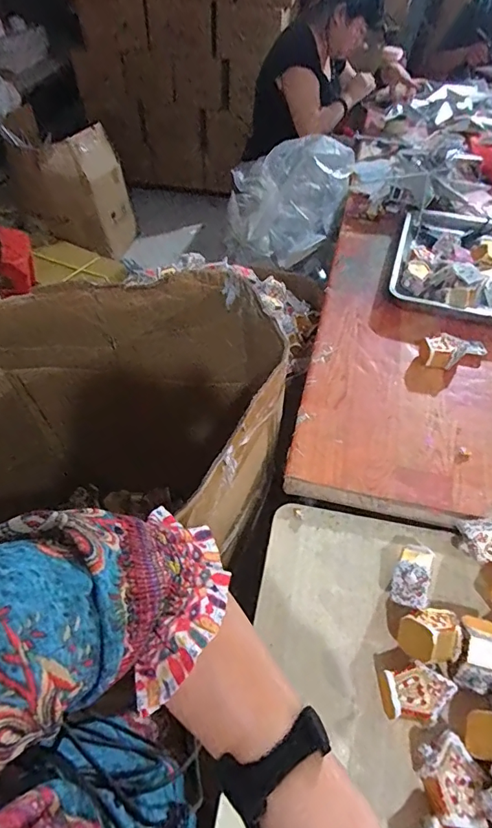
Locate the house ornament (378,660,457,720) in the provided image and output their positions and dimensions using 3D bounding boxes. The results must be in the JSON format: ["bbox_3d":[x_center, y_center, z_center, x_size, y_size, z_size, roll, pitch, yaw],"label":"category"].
[{"bbox_3d":[0.209,0.346,0.574,0.085,0.049,0.059,-2,50,-2],"label":"house ornament"}]

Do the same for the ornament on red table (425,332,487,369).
[{"bbox_3d":[0.427,-0.130,0.942,0.136,0.039,0.064,-4,50,-3],"label":"ornament on red table"}]

